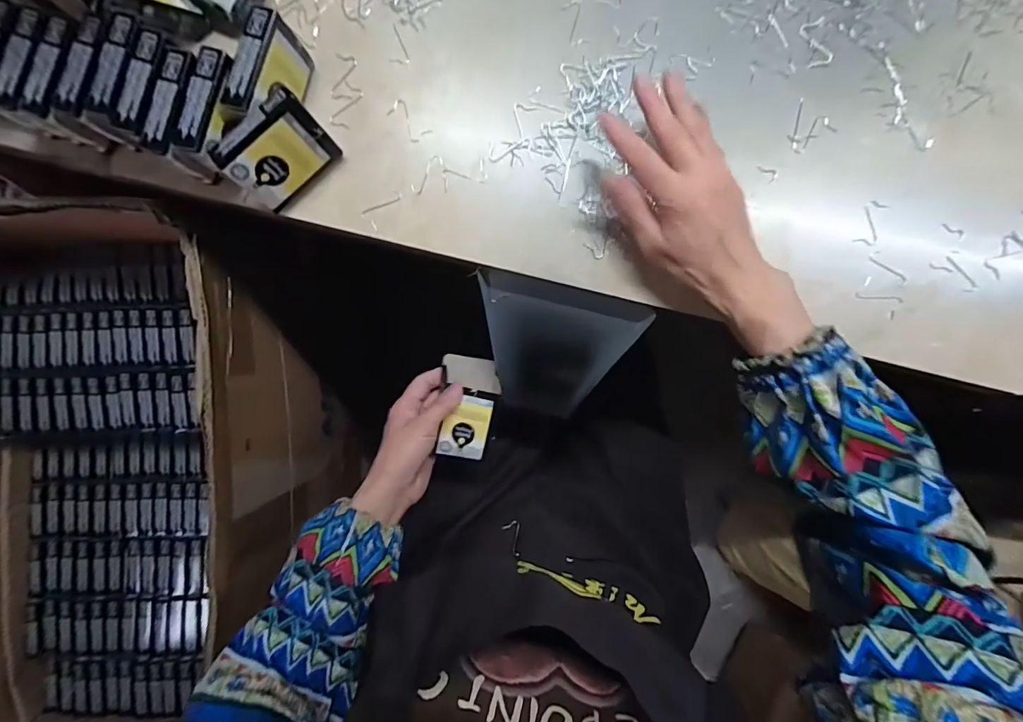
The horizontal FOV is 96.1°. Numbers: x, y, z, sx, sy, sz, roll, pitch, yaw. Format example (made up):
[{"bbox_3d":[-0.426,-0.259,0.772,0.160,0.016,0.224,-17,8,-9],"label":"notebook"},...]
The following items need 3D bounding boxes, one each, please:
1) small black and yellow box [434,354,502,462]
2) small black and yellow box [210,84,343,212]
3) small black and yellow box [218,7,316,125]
[{"bbox_3d":[-0.044,0.047,0.459,0.056,0.014,0.100,5,83,5],"label":"small black and yellow box"},{"bbox_3d":[-0.171,-0.152,0.338,0.074,0.057,0.016,-41,60,-1],"label":"small black and yellow box"},{"bbox_3d":[-0.177,-0.204,0.338,0.024,0.052,0.076,17,91,2],"label":"small black and yellow box"}]

